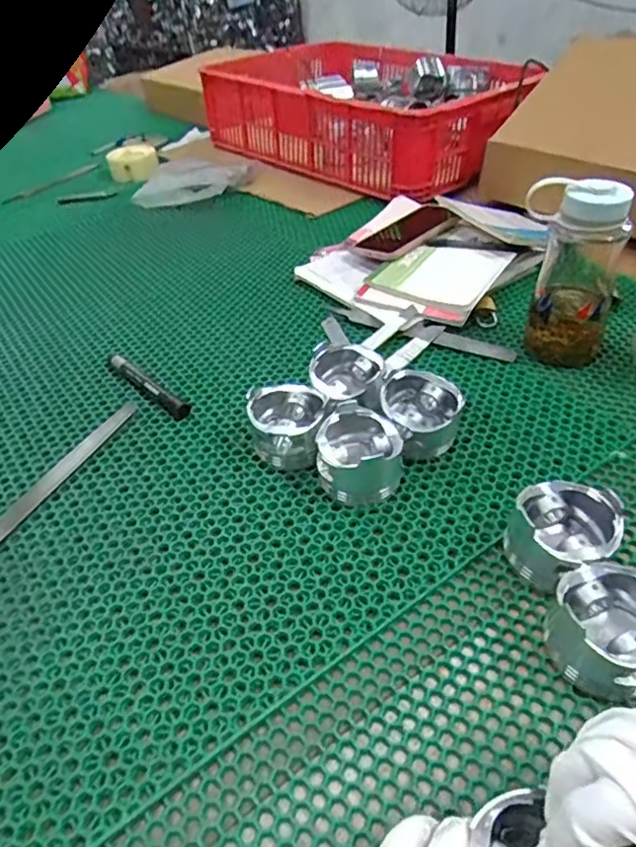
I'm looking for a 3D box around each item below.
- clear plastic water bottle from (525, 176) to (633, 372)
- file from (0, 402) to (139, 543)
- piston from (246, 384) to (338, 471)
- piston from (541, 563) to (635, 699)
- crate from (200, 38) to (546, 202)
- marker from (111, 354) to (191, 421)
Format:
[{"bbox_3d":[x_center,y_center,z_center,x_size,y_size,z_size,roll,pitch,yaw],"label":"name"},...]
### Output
[{"bbox_3d":[0.255,-0.152,0.600,0.101,0.185,0.067,15,44,18],"label":"clear plastic water bottle"},{"bbox_3d":[-0.246,0.055,0.528,0.024,0.004,0.241,16,44,20],"label":"file"},{"bbox_3d":[-0.025,0.000,0.539,0.079,0.058,0.068,8,42,11],"label":"piston"},{"bbox_3d":[0.195,0.132,0.385,0.082,0.049,0.071,-31,49,-29],"label":"piston"},{"bbox_3d":[0.090,-0.614,1.140,0.384,0.143,0.646,-31,49,-30],"label":"crate"},{"bbox_3d":[-0.180,-0.042,0.626,0.128,0.018,0.019,32,51,33],"label":"marker"}]

